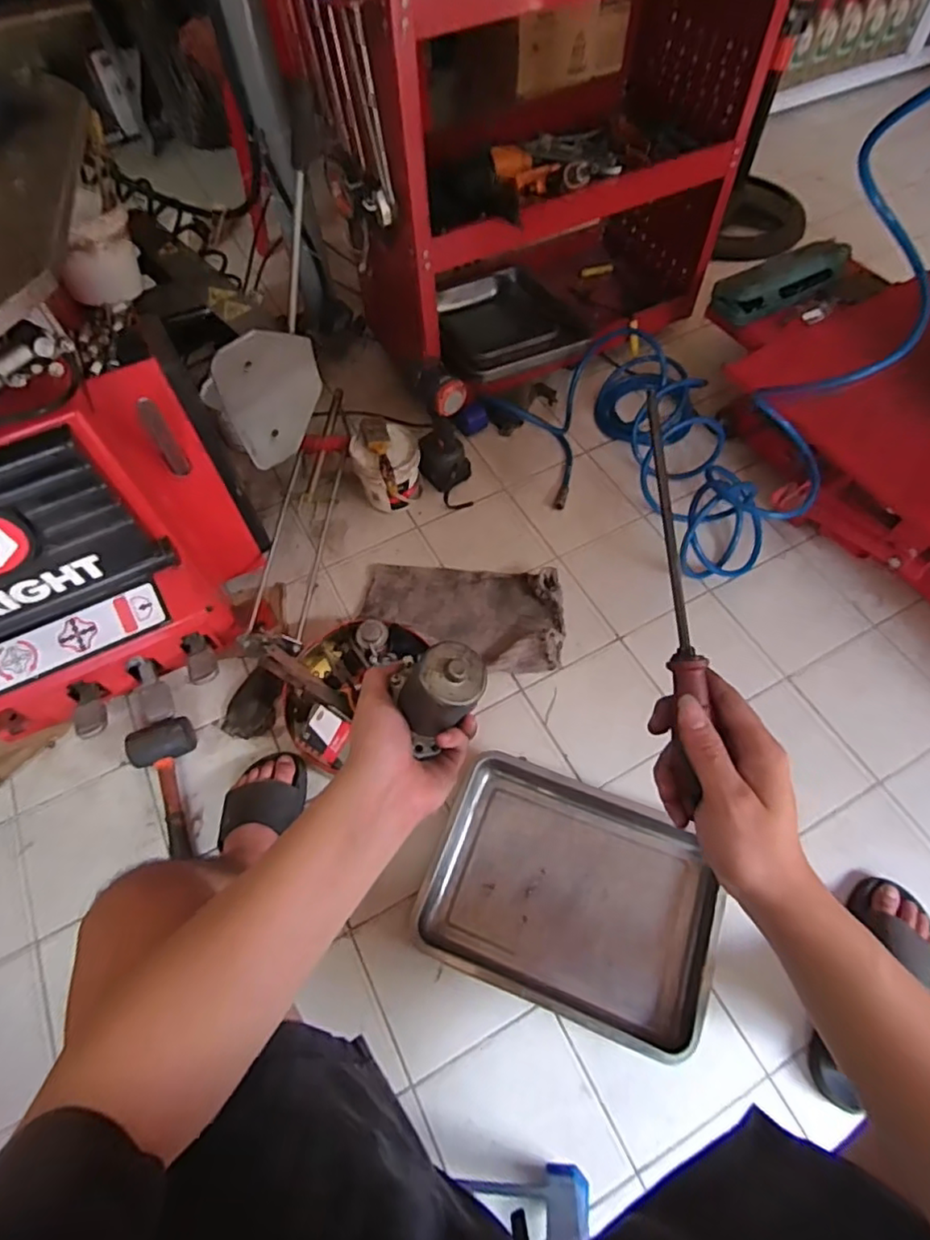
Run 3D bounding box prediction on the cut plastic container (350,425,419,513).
[{"bbox_3d":[-0.142,-0.290,1.176,0.129,0.129,0.125,-1,61,2],"label":"cut plastic container"}]

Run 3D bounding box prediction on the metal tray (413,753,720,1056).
[{"bbox_3d":[0.151,0.383,0.862,0.389,0.041,0.299,18,63,12],"label":"metal tray"}]

